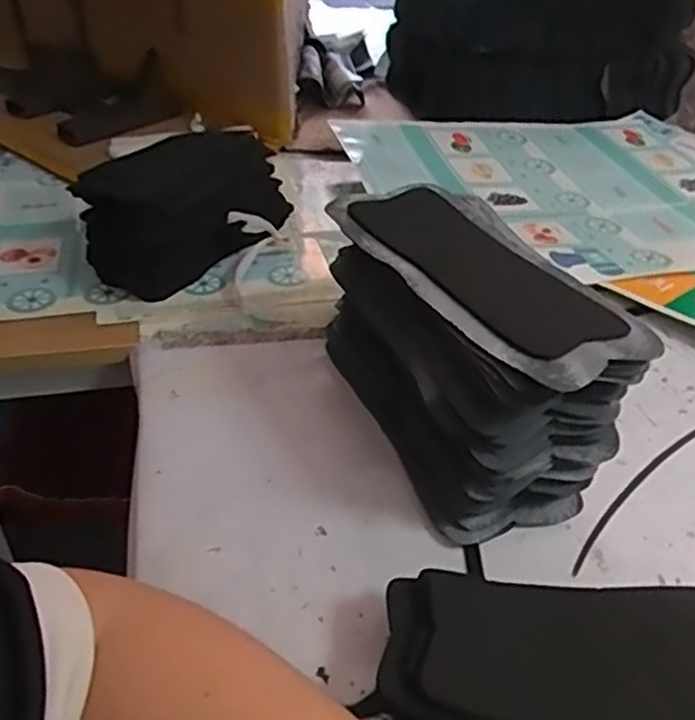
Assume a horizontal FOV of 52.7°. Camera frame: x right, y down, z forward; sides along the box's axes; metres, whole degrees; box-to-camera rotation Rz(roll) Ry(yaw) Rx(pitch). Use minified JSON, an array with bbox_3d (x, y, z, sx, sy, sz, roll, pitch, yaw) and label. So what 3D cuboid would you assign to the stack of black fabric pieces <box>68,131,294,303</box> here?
[{"bbox_3d":[-0.150,-0.147,0.682,0.134,0.090,0.207,32,46,31],"label":"stack of black fabric pieces"}]

